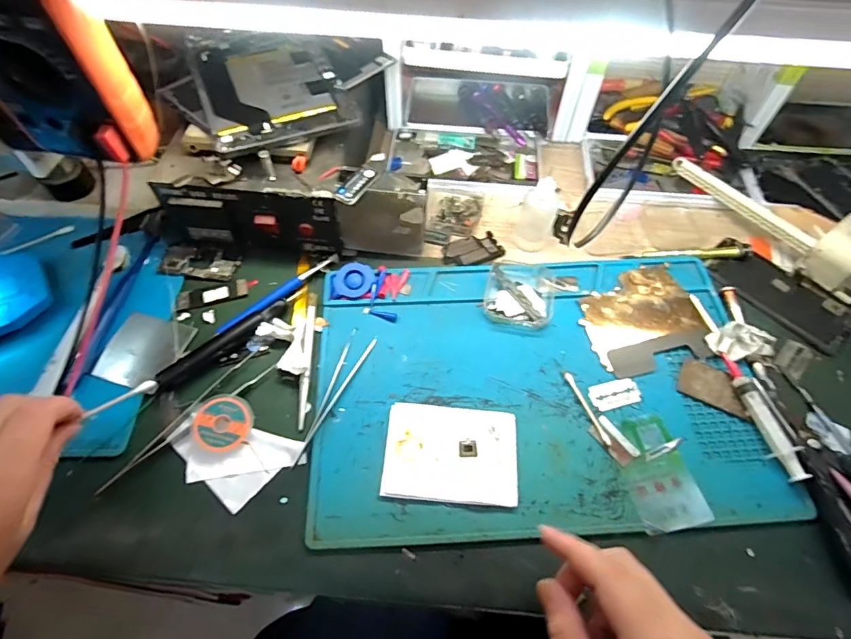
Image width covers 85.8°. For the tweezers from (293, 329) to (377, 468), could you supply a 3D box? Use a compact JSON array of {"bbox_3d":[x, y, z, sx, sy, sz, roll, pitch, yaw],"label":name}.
[{"bbox_3d":[-0.080,0.062,0.385,0.023,0.007,0.125,21,61,11],"label":"tweezers"}]

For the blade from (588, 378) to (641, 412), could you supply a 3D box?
[{"bbox_3d":[0.162,0.063,0.391,0.044,0.004,0.023,-12,60,-8],"label":"blade"}]

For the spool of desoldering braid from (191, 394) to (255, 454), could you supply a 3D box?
[{"bbox_3d":[-0.162,0.082,0.366,0.044,0.016,0.045,1,59,-1],"label":"spool of desoldering braid"}]

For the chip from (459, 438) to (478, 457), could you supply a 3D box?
[{"bbox_3d":[0.034,0.102,0.363,0.014,0.004,0.014,-1,59,-2],"label":"chip"}]

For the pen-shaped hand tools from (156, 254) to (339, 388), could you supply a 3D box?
[{"bbox_3d":[-0.159,-0.005,0.427,0.023,0.017,0.191,39,66,20],"label":"pen-shaped hand tools"}]

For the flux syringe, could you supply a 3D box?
[{"bbox_3d":[0.276,0.076,0.374,0.020,0.017,0.106,-8,60,-6],"label":"flux syringe"}]

